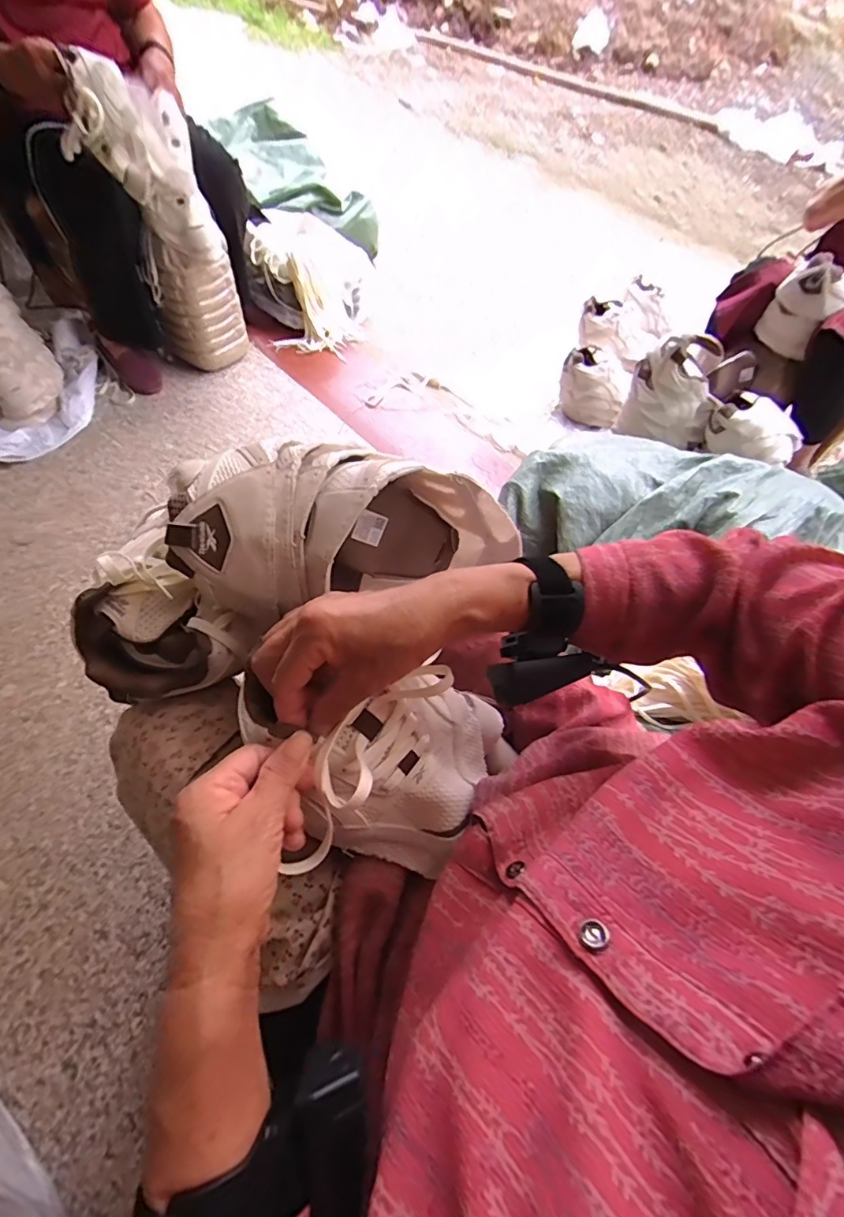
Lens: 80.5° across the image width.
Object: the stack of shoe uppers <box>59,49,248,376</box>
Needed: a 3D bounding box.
[{"bbox_3d":[-0.563,-0.824,1.138,0.221,0.581,0.201,-15,61,-11],"label":"stack of shoe uppers"}]

